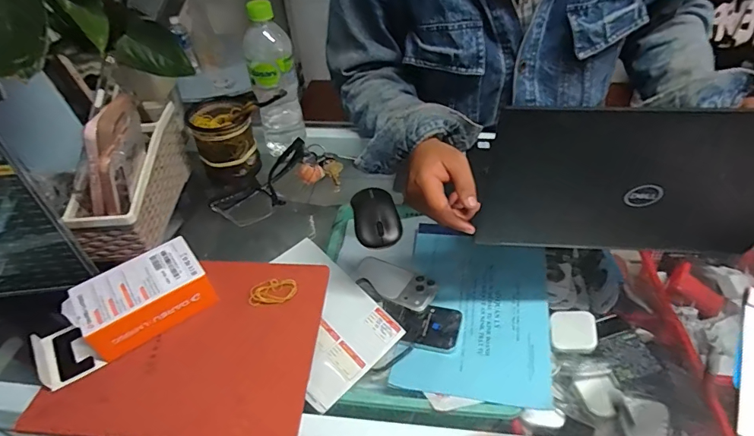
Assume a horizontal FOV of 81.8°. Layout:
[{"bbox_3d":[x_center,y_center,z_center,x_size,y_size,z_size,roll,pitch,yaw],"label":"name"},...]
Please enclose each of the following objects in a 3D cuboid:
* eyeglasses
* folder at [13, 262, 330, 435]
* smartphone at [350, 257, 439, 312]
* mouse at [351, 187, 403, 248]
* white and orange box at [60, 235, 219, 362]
[{"bbox_3d":[-0.152,-0.047,0.602,0.055,0.049,0.145,33,74,32],"label":"eyeglasses"},{"bbox_3d":[-0.179,0.124,0.441,0.235,0.014,0.192,6,47,1],"label":"folder"},{"bbox_3d":[0.027,0.105,0.721,0.151,0.016,0.076,19,42,32],"label":"smartphone"},{"bbox_3d":[0.000,-0.003,0.554,0.058,0.031,0.083,-8,44,-4],"label":"mouse"},{"bbox_3d":[-0.244,0.084,0.457,0.125,0.055,0.075,-31,50,-25],"label":"white and orange box"}]

